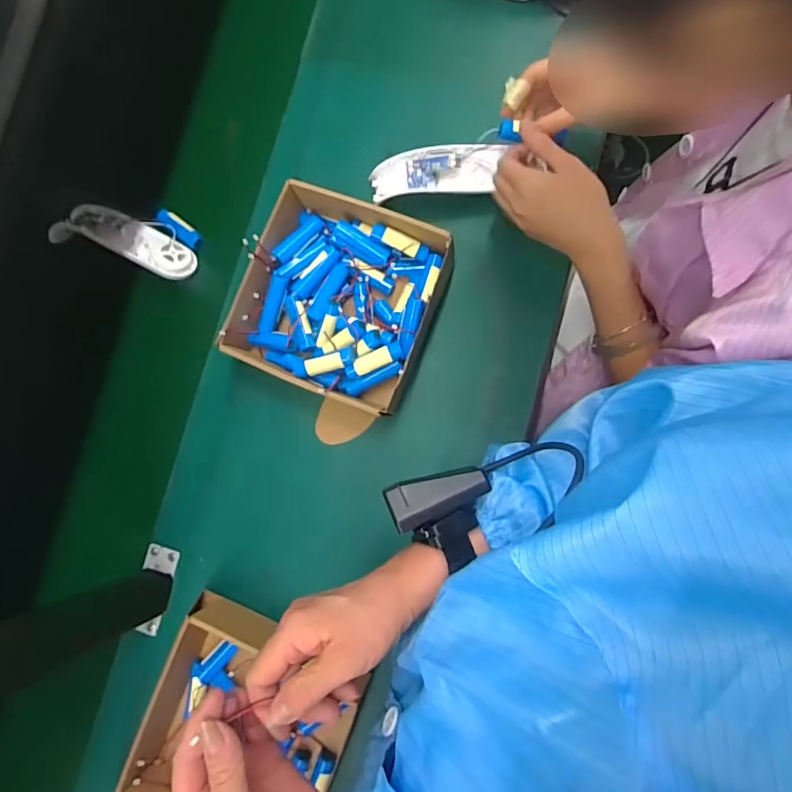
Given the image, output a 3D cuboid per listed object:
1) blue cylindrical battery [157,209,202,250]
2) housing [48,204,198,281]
[{"bbox_3d":[-0.258,-0.200,0.596,0.058,0.025,0.021,38,91,10],"label":"blue cylindrical battery"},{"bbox_3d":[-0.324,-0.187,0.589,0.172,0.033,0.054,20,88,10],"label":"housing"}]

